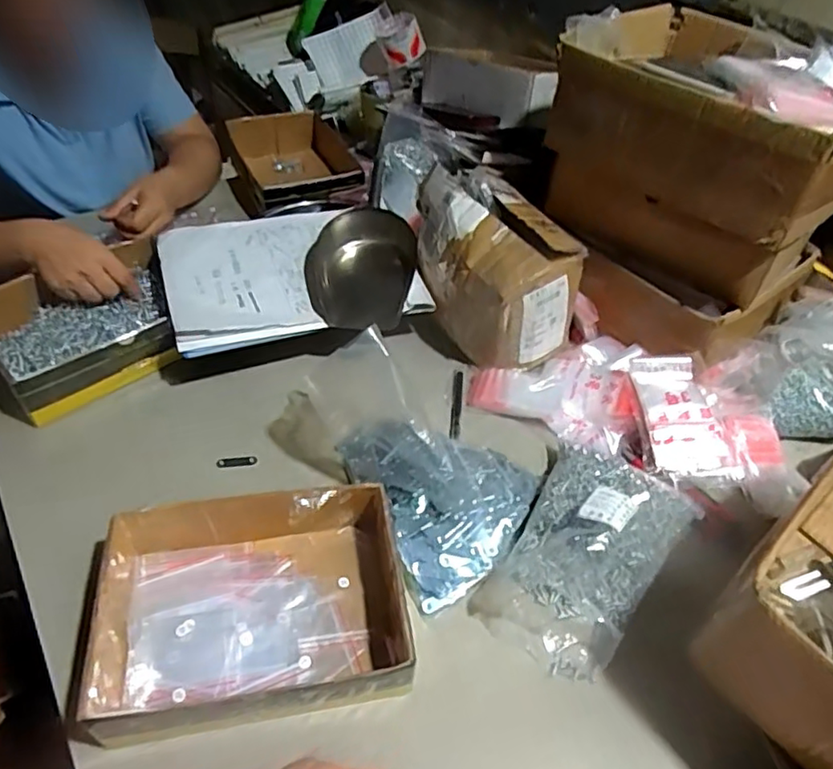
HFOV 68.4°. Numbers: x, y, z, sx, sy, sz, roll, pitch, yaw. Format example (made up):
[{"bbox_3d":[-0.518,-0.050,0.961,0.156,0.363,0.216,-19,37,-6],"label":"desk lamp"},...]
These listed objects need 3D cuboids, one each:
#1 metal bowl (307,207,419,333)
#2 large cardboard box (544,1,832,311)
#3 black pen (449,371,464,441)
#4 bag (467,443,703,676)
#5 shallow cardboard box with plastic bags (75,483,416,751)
[{"bbox_3d":[-0.070,-0.141,0.767,0.141,0.074,0.157,1,47,-3],"label":"metal bowl"},{"bbox_3d":[0.353,-0.283,0.750,0.250,0.224,0.326,-31,56,-29],"label":"large cardboard box"},{"bbox_3d":[0.050,0.023,0.757,0.012,0.005,0.112,7,47,2],"label":"black pen"},{"bbox_3d":[0.170,0.157,0.597,0.143,0.085,0.219,29,51,21],"label":"bag"},{"bbox_3d":[-0.144,0.193,0.546,0.255,0.074,0.190,-6,47,-10],"label":"shallow cardboard box with plastic bags"}]

